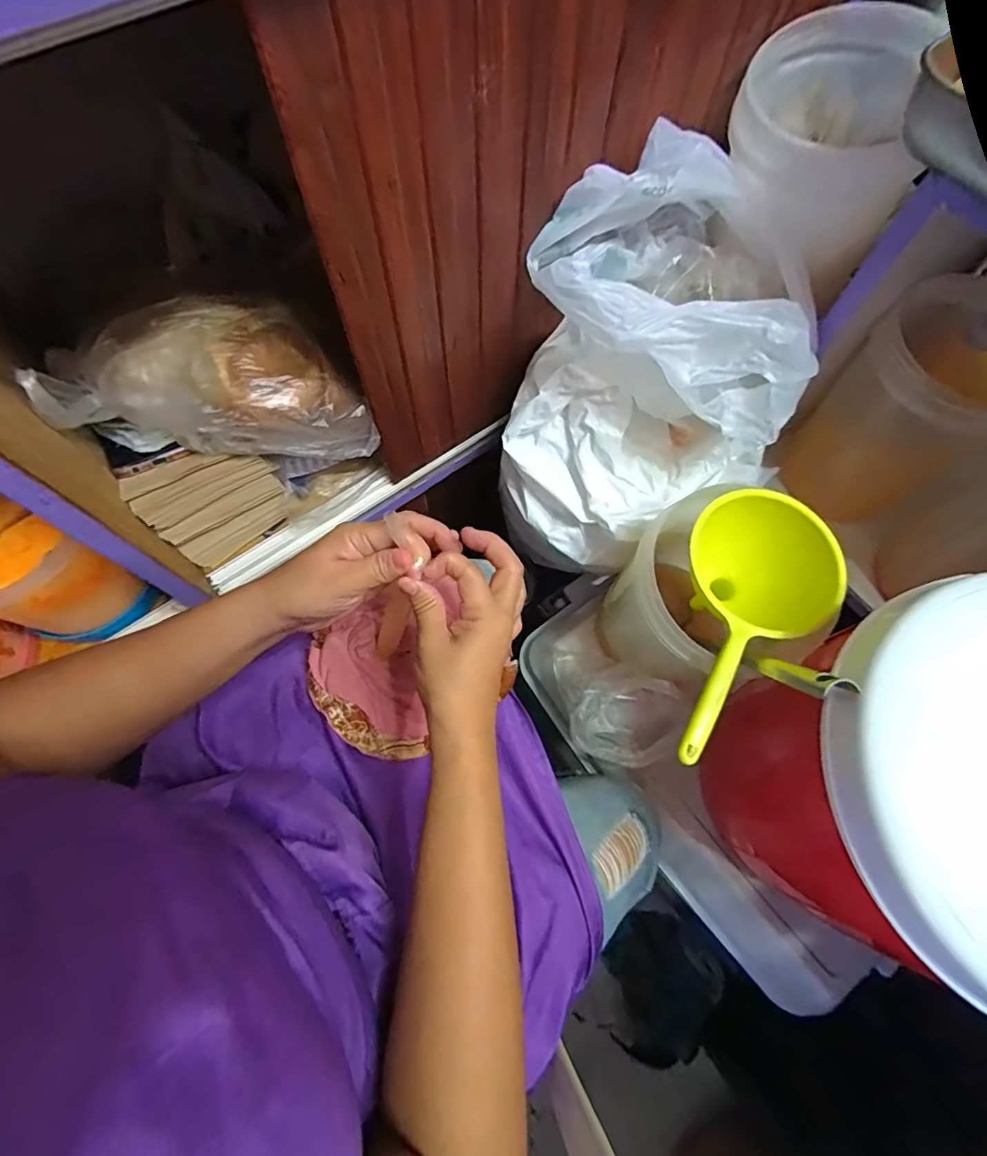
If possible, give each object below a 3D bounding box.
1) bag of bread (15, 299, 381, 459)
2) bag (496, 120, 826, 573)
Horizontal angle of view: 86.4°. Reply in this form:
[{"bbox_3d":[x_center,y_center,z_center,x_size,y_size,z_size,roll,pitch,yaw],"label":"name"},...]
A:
[{"bbox_3d":[-0.243,-0.172,0.463,0.244,0.108,0.125,-11,70,-5],"label":"bag of bread"},{"bbox_3d":[0.145,-0.192,0.496,0.260,0.254,0.223,-29,73,-12],"label":"bag"}]

